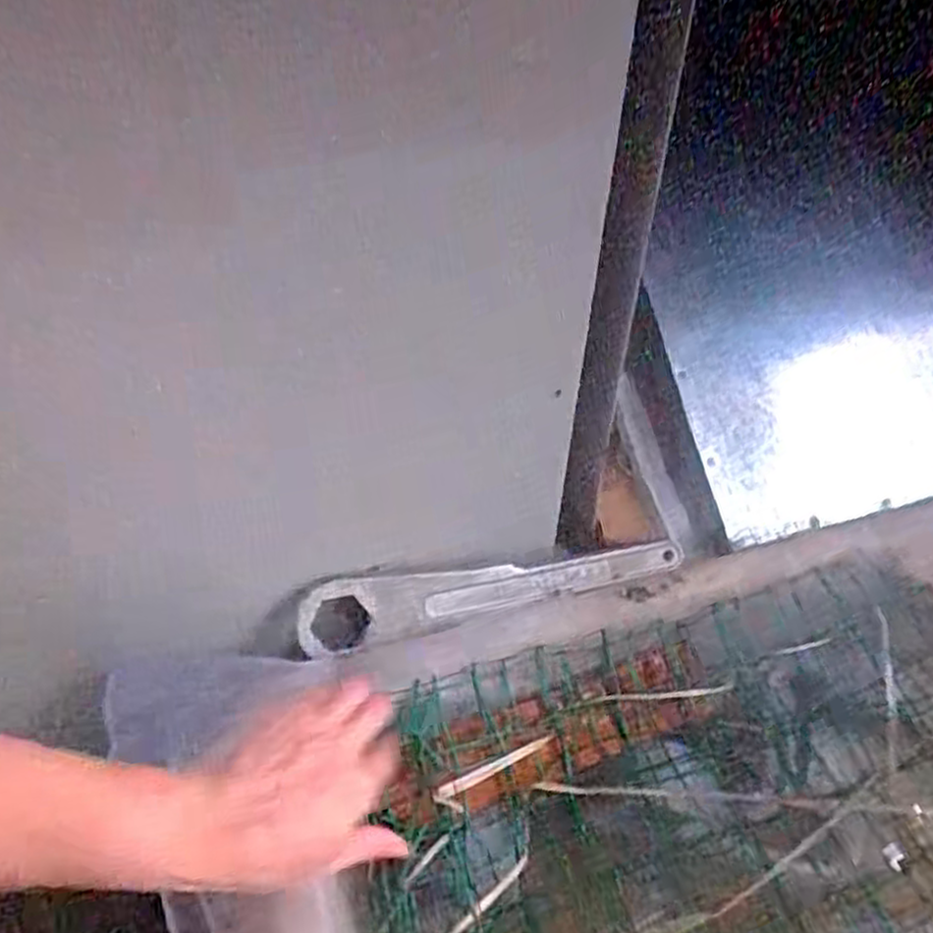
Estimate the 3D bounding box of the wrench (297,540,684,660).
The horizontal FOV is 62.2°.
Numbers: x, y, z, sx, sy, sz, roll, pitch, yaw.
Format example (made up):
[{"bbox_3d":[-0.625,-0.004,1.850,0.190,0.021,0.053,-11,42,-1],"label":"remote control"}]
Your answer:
[{"bbox_3d":[0.025,0.096,0.655,0.336,0.055,0.026,-12,2,-14],"label":"wrench"}]

